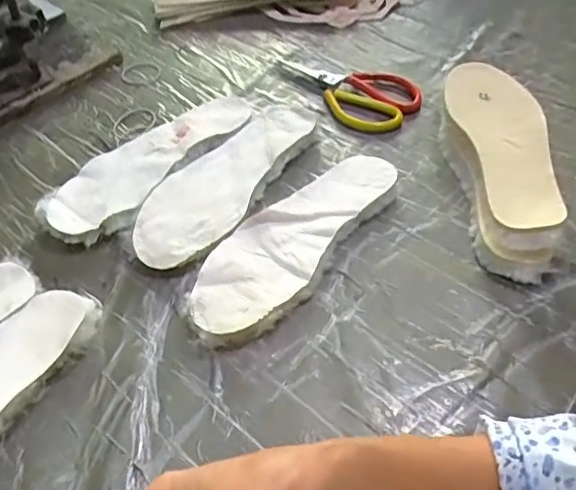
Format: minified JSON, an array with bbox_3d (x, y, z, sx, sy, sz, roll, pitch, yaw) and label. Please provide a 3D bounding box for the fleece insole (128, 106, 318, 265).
[{"bbox_3d":[-0.061,-0.068,0.574,0.083,0.019,0.252,22,51,19],"label":"fleece insole"}]

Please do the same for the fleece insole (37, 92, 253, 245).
[{"bbox_3d":[-0.140,-0.092,0.594,0.089,0.018,0.258,31,57,30],"label":"fleece insole"}]

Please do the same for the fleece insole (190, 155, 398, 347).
[{"bbox_3d":[0.006,-0.010,0.524,0.091,0.021,0.255,28,54,24],"label":"fleece insole"}]

